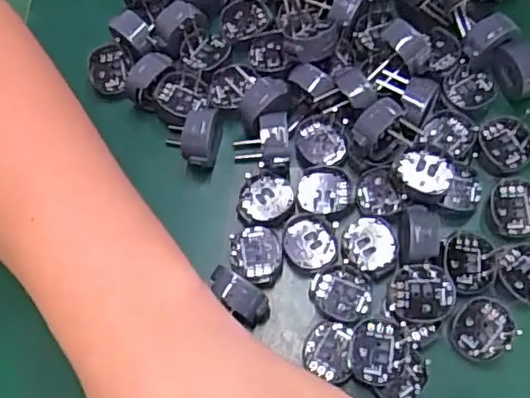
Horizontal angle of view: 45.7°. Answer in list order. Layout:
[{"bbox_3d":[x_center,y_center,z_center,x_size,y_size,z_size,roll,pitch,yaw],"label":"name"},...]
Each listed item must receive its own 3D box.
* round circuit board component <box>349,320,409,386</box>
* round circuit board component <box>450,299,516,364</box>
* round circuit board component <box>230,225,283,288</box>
[{"bbox_3d":[0.049,0.066,0.271,0.027,0.007,0.025,3,66,-8],"label":"round circuit board component"},{"bbox_3d":[0.098,0.059,0.283,0.027,0.006,0.028,-1,69,3],"label":"round circuit board component"},{"bbox_3d":[-0.004,0.027,0.303,0.024,0.007,0.028,4,70,5],"label":"round circuit board component"}]

